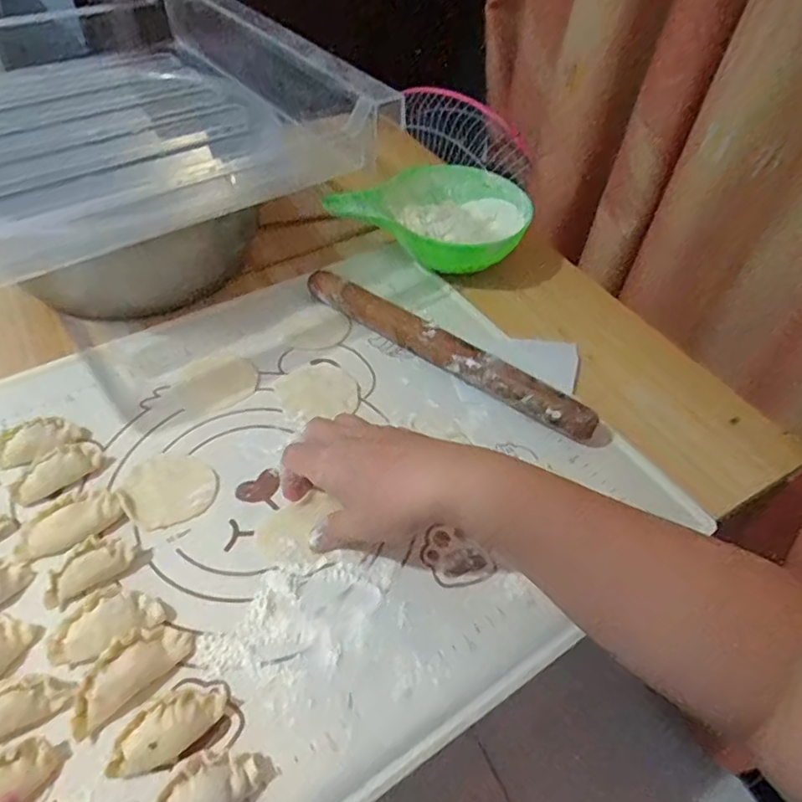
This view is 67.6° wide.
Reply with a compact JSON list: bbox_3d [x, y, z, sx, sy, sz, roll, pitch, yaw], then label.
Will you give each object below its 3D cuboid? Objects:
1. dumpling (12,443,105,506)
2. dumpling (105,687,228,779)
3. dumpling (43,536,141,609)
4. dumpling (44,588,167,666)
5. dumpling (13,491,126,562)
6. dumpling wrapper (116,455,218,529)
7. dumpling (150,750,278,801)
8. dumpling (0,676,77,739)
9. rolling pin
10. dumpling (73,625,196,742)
[{"bbox_3d":[-0.236,0.047,0.413,0.020,0.023,0.058,37,55,23],"label":"dumpling"},{"bbox_3d":[-0.121,0.171,0.311,0.060,0.018,0.025,-27,58,-27],"label":"dumpling"},{"bbox_3d":[-0.190,0.101,0.364,0.054,0.020,0.023,-29,58,-28],"label":"dumpling"},{"bbox_3d":[-0.169,0.129,0.343,0.036,0.022,0.057,37,55,23],"label":"dumpling"},{"bbox_3d":[-0.215,0.078,0.388,0.063,0.015,0.029,-21,55,-23],"label":"dumpling"},{"bbox_3d":[-0.162,0.059,0.416,0.058,0.006,0.060,3,49,-4],"label":"dumpling wrapper"},{"bbox_3d":[-0.097,0.193,0.292,0.031,0.022,0.065,39,56,24],"label":"dumpling"},{"bbox_3d":[-0.206,0.162,0.313,0.060,0.019,0.024,-14,52,-18],"label":"dumpling"},{"bbox_3d":[0.033,-0.044,0.499,0.273,0.030,0.024,33,53,20],"label":"rolling pin"},{"bbox_3d":[-0.149,0.148,0.328,0.028,0.021,0.068,37,55,23],"label":"dumpling"}]

